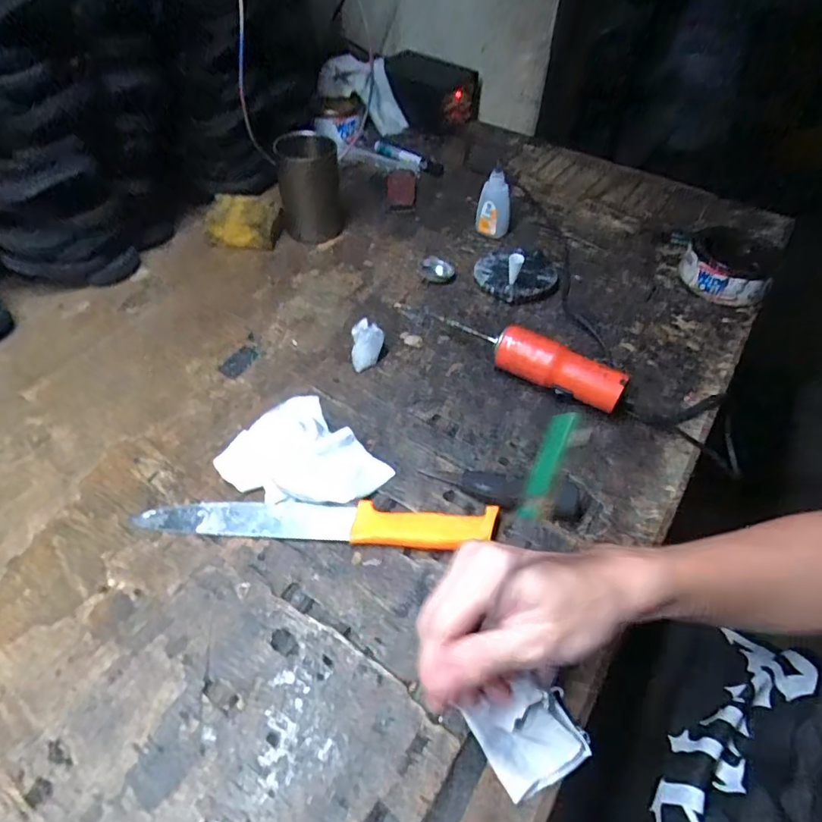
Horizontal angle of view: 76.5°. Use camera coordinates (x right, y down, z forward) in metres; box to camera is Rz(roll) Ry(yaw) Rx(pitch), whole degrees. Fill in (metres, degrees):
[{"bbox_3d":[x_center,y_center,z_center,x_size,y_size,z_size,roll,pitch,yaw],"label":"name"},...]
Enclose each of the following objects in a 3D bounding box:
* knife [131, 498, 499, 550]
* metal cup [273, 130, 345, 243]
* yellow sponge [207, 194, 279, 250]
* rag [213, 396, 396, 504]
[{"bbox_3d":[-0.075,0.088,0.421,0.280,0.016,0.033,4,50,1],"label":"knife"},{"bbox_3d":[-0.130,-0.290,0.675,0.077,0.105,0.081,-2,50,-3],"label":"metal cup"},{"bbox_3d":[-0.213,-0.241,0.668,0.090,0.045,0.059,8,50,5],"label":"yellow sponge"},{"bbox_3d":[-0.098,0.042,0.454,0.107,0.021,0.122,-35,59,-27],"label":"rag"}]

